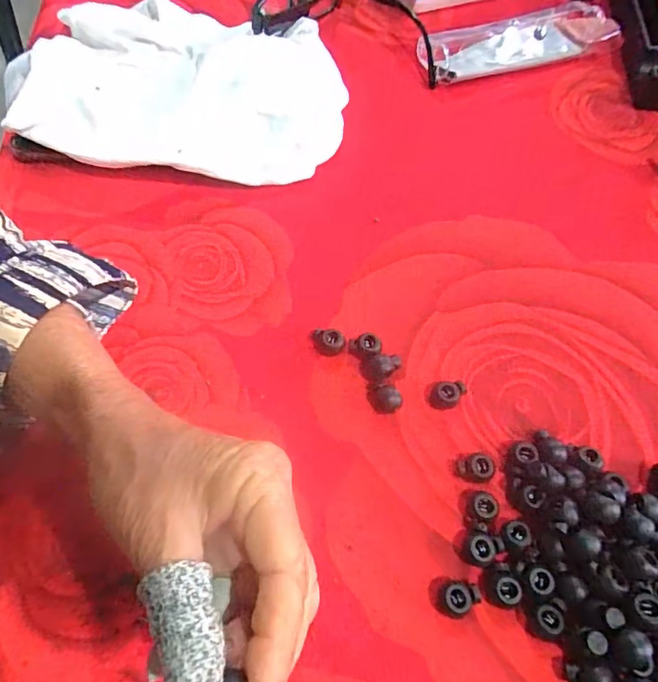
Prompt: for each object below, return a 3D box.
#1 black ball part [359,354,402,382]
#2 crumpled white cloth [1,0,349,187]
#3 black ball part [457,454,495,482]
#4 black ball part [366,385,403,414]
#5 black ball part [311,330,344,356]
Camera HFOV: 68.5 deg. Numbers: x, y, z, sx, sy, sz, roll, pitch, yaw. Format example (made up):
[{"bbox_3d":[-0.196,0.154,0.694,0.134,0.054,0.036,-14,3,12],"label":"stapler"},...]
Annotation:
[{"bbox_3d":[0.030,0.016,0.276,0.023,0.012,0.015,1,63,-1],"label":"black ball part"},{"bbox_3d":[-0.115,-0.190,0.359,0.253,0.040,0.171,10,63,4],"label":"crumpled white cloth"},{"bbox_3d":[0.076,0.067,0.253,0.017,0.013,0.012,0,63,-1],"label":"black ball part"},{"bbox_3d":[0.031,0.033,0.268,0.019,0.012,0.013,18,64,7],"label":"black ball part"},{"bbox_3d":[0.000,0.000,0.285,0.019,0.012,0.012,9,63,3],"label":"black ball part"}]

